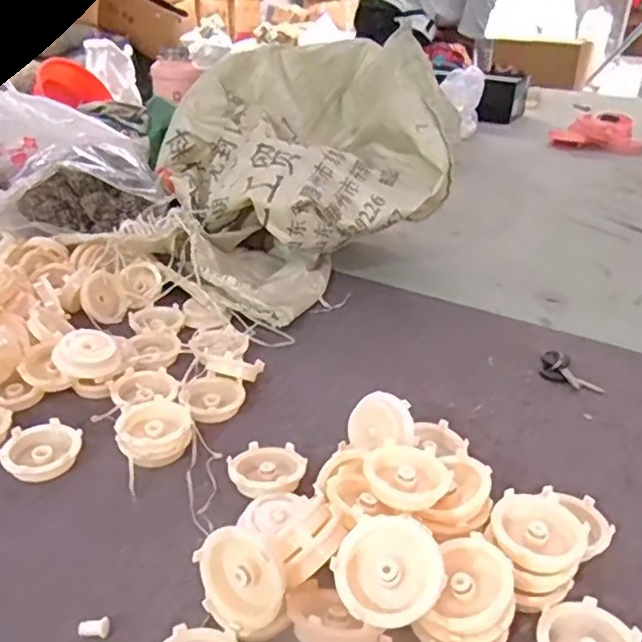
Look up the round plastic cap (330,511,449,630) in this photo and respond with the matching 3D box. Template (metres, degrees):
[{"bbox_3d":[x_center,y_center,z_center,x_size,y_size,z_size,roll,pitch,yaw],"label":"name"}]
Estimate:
[{"bbox_3d":[0.039,0.142,0.360,0.059,0.016,0.059,-4,55,6],"label":"round plastic cap"}]

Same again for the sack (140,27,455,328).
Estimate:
[{"bbox_3d":[-0.032,-0.193,0.817,0.369,0.251,0.306,-15,33,-28],"label":"sack"}]

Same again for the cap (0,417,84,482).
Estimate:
[{"bbox_3d":[-0.224,0.103,0.509,0.056,0.013,0.058,2,29,-1],"label":"cap"}]

